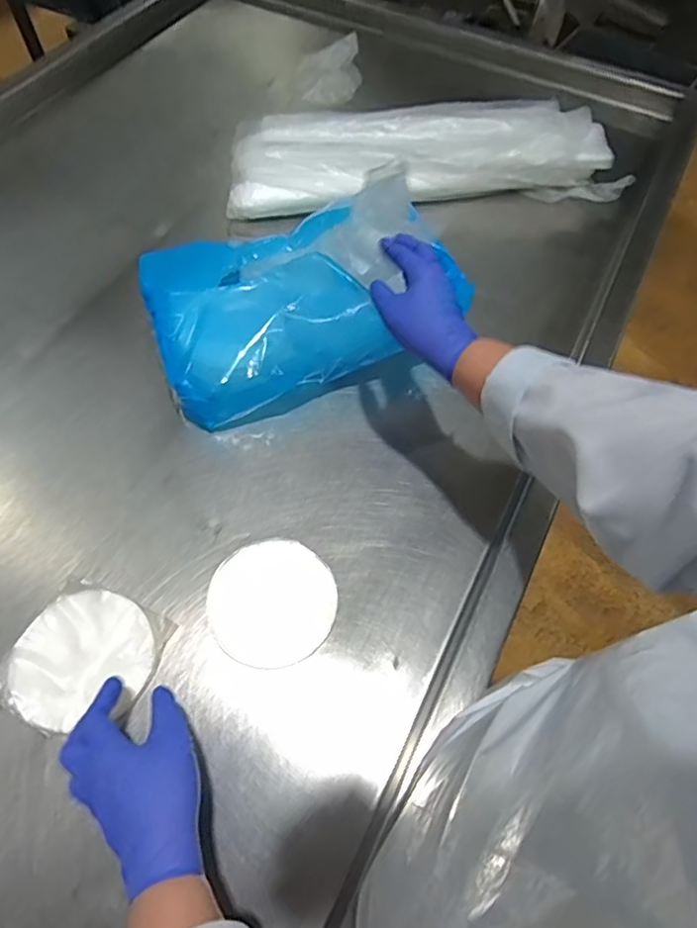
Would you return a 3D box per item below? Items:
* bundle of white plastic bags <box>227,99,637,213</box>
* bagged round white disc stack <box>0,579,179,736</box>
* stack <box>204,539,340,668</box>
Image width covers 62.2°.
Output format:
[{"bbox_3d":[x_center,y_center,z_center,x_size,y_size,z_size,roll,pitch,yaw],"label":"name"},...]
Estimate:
[{"bbox_3d":[0.114,-0.464,0.874,0.561,0.068,0.181,-3,60,-2],"label":"bundle of white plastic bags"},{"bbox_3d":[-0.243,0.179,0.532,0.122,0.011,0.125,0,60,0],"label":"bagged round white disc stack"},{"bbox_3d":[-0.074,0.134,0.562,0.121,0.013,0.116,0,60,0],"label":"stack"}]

